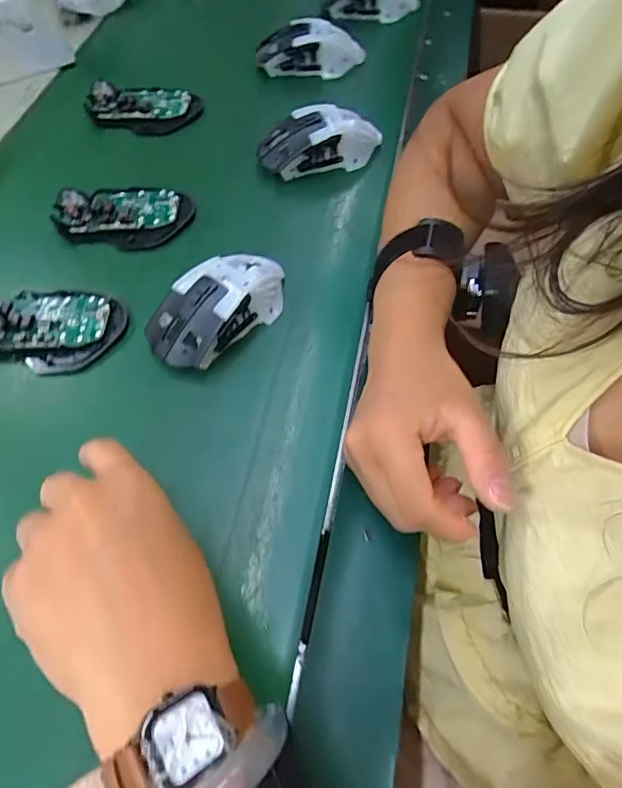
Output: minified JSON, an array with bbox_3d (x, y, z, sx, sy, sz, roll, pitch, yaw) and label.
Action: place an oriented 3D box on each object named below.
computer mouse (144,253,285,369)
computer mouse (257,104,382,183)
[{"bbox_3d":[-0.065,-0.066,0.355,0.055,0.035,0.112,35,67,21],"label":"computer mouse"},{"bbox_3d":[0.007,-0.229,0.450,0.109,0.039,0.048,-14,60,-5],"label":"computer mouse"}]

